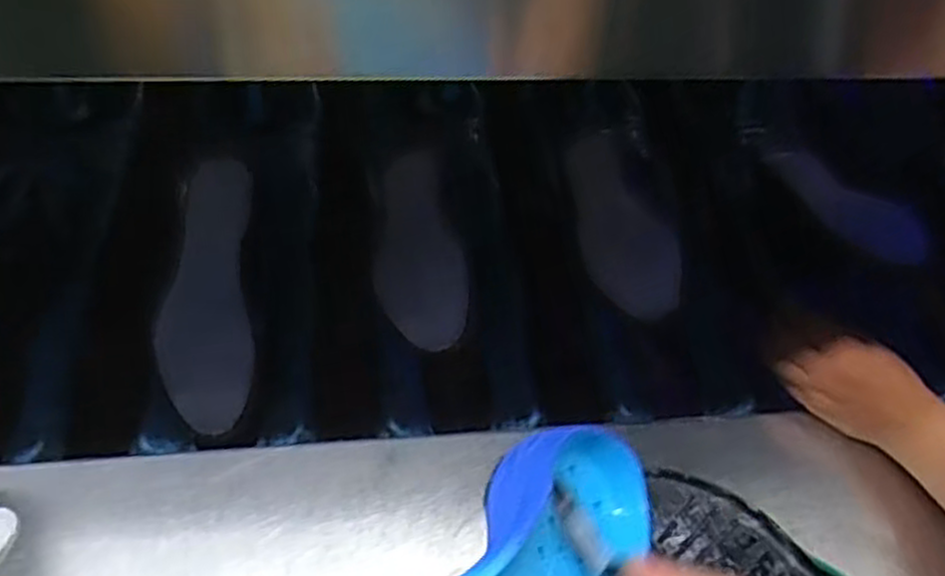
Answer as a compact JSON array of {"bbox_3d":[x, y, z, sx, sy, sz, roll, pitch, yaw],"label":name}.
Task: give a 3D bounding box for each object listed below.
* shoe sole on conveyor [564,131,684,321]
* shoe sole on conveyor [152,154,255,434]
[{"bbox_3d":[0.126,-0.067,0.708,0.071,0.036,0.218,-2,49,-9],"label":"shoe sole on conveyor"},{"bbox_3d":[-0.216,0.002,0.649,0.073,0.013,0.225,-1,70,-8],"label":"shoe sole on conveyor"}]

